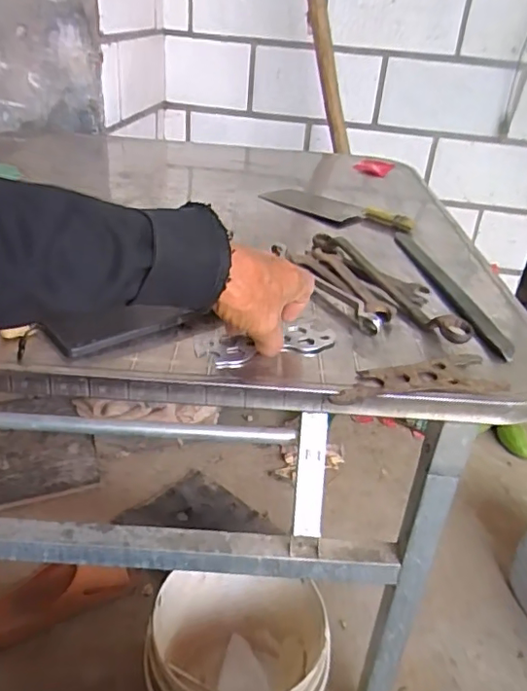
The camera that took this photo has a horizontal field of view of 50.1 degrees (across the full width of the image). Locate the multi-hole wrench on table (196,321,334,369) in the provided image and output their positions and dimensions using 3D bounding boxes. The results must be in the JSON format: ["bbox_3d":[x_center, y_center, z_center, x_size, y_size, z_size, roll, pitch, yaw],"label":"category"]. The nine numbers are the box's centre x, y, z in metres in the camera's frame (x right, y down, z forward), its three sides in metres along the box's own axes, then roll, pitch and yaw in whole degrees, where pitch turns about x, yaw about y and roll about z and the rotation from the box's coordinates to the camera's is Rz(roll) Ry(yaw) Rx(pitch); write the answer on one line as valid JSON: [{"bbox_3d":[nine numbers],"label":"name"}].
[{"bbox_3d":[0.002,-0.002,0.495,0.124,0.009,0.056,-5,34,-15],"label":"multi-hole wrench on table"}]

